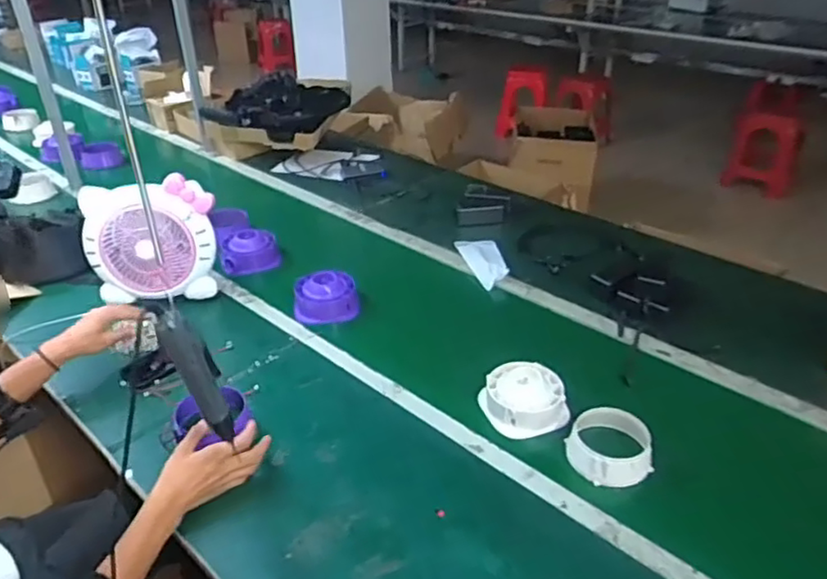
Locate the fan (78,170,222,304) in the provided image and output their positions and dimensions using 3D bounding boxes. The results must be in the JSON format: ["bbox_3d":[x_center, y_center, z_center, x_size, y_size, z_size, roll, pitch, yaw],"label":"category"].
[{"bbox_3d":[-0.556,-0.103,1.376,0.263,0.255,0.115,-7,32,-12],"label":"fan"}]

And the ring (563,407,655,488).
[{"bbox_3d":[0.304,0.239,0.982,0.126,0.045,0.113,8,34,14],"label":"ring"}]

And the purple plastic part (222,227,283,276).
[{"bbox_3d":[-0.396,-0.097,1.532,0.133,0.051,0.113,-12,34,-20],"label":"purple plastic part"}]

